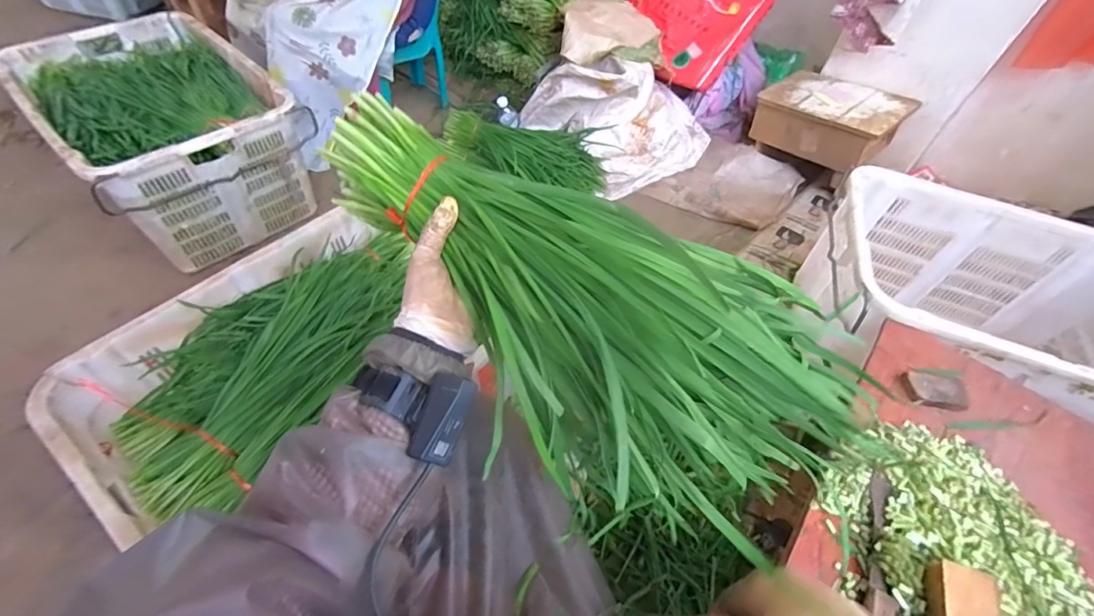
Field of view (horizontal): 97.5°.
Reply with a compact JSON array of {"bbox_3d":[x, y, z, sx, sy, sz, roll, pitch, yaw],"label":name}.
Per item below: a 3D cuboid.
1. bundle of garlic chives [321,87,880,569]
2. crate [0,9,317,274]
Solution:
[{"bbox_3d":[0.002,-0.013,0.422,0.477,0.153,0.191,35,56,11],"label":"bundle of garlic chives"},{"bbox_3d":[-1.013,-0.491,1.331,0.678,0.312,0.511,38,57,22],"label":"crate"}]

